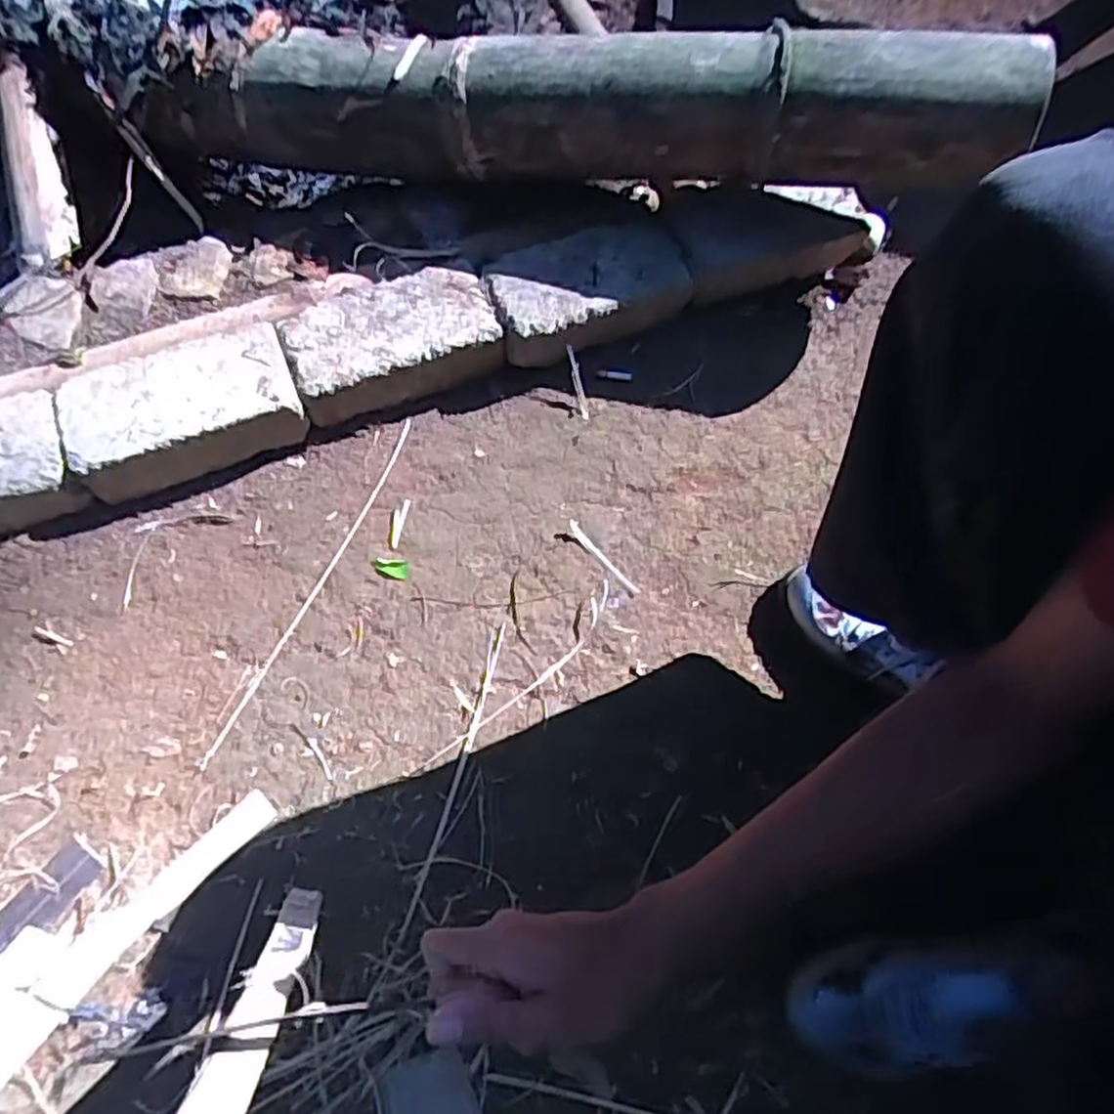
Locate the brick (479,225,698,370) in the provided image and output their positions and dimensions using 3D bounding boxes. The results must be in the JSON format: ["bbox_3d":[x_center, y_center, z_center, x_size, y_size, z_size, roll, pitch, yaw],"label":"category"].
[{"bbox_3d":[0.034,-0.288,0.791,0.209,0.054,0.118,-17,71,-7],"label":"brick"}]

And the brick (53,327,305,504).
[{"bbox_3d":[-0.364,-0.153,0.729,0.210,0.060,0.126,-22,71,-8],"label":"brick"}]

